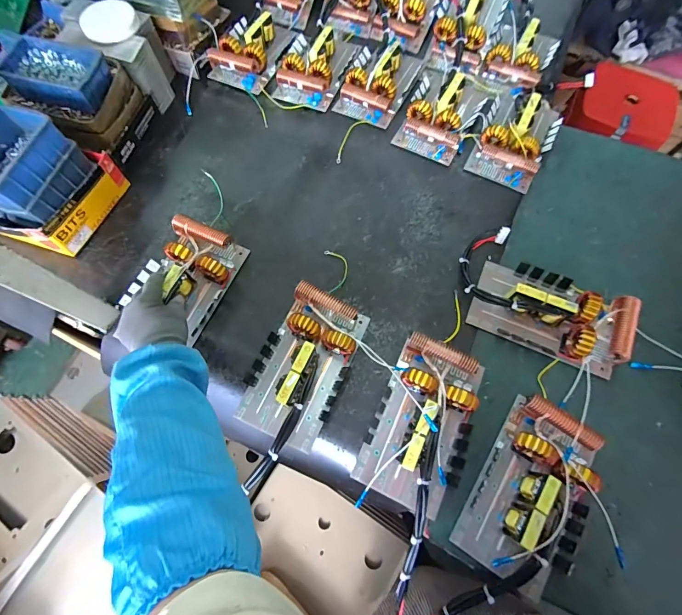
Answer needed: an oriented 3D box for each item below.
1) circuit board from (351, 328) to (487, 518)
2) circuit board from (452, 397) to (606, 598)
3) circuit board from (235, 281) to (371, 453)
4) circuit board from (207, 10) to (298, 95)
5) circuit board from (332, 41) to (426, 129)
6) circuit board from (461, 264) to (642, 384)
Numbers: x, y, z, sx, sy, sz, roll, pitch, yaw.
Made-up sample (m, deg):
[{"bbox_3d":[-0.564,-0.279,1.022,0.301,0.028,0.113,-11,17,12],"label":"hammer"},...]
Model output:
[{"bbox_3d":[0.117,0.155,0.486,0.129,0.056,0.224,25,70,10],"label":"circuit board"},{"bbox_3d":[0.257,0.247,0.460,0.135,0.068,0.219,32,71,12],"label":"circuit board"},{"bbox_3d":[-0.053,0.079,0.518,0.127,0.055,0.227,23,69,9],"label":"circuit board"},{"bbox_3d":[-0.196,-0.596,0.797,0.143,0.057,0.245,20,69,8],"label":"circuit board"},{"bbox_3d":[0.092,-0.502,0.760,0.135,0.055,0.256,25,70,9],"label":"circuit board"},{"bbox_3d":[0.332,0.005,0.548,0.230,0.057,0.144,26,70,10],"label":"circuit board"}]

